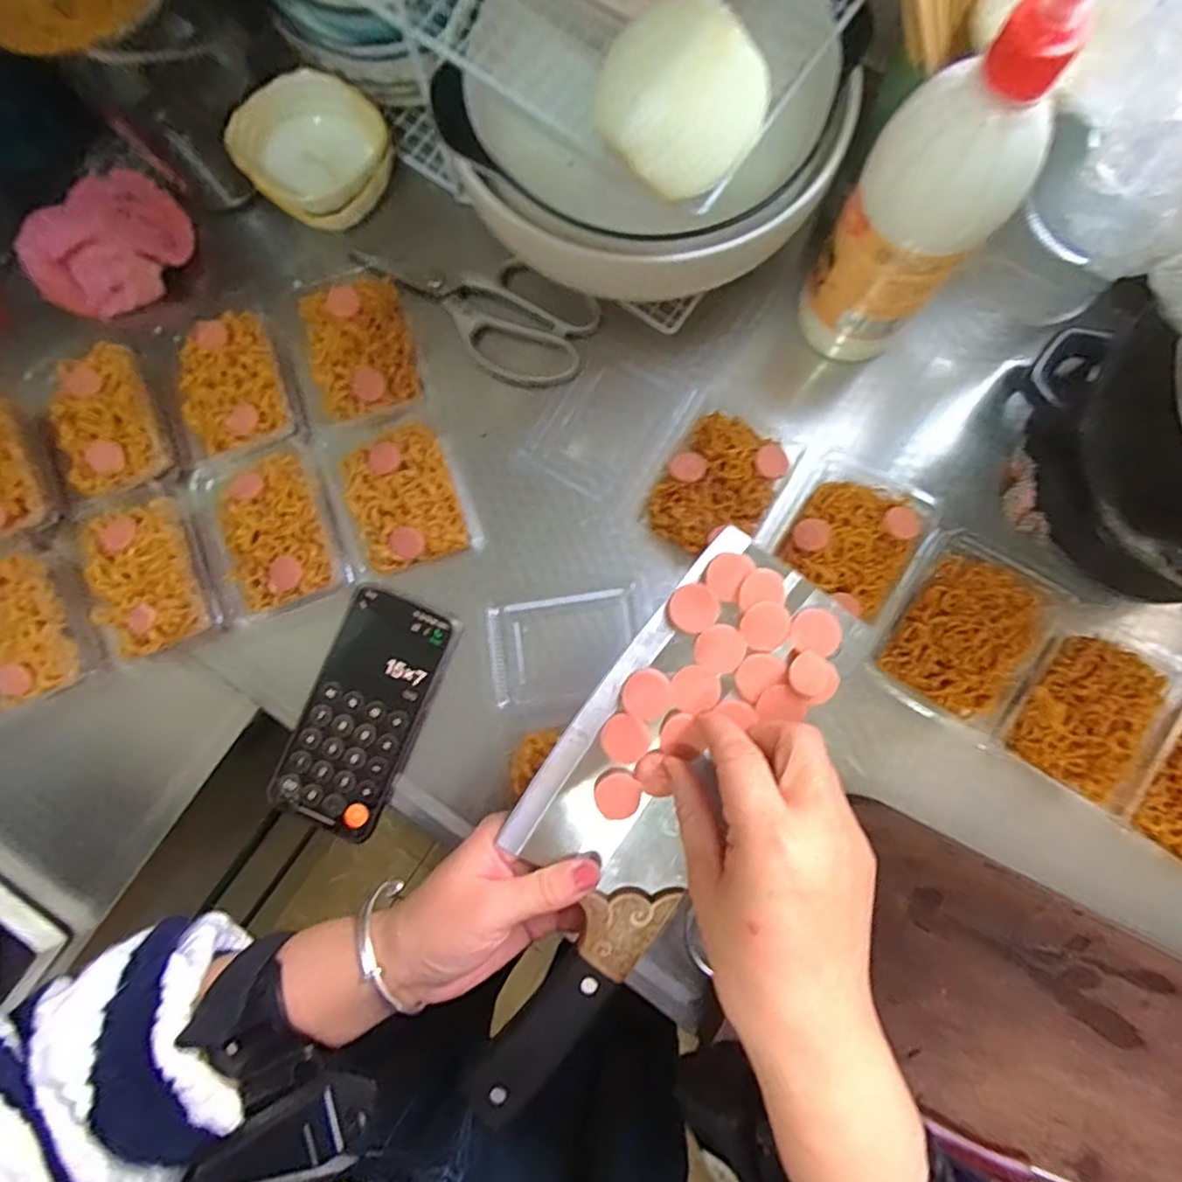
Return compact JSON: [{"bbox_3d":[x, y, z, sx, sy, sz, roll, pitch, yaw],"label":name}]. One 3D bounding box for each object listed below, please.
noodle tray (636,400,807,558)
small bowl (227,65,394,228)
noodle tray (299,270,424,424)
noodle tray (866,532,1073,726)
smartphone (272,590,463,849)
[{"bbox_3d":[0.088,-0.073,0.430,0.076,0.022,0.099,30,86,4],"label":"noodle tray"},{"bbox_3d":[-0.190,-0.307,0.445,0.093,0.048,0.096,0,84,2],"label":"small bowl"},{"bbox_3d":[-0.166,-0.173,0.448,0.077,0.017,0.098,-15,84,0],"label":"noodle tray"},{"bbox_3d":[0.251,0.025,0.414,0.088,0.028,0.126,33,86,5],"label":"noodle tray"},{"bbox_3d":[-0.155,0.082,0.428,0.078,0.014,0.160,22,86,4],"label":"smartphone"}]

